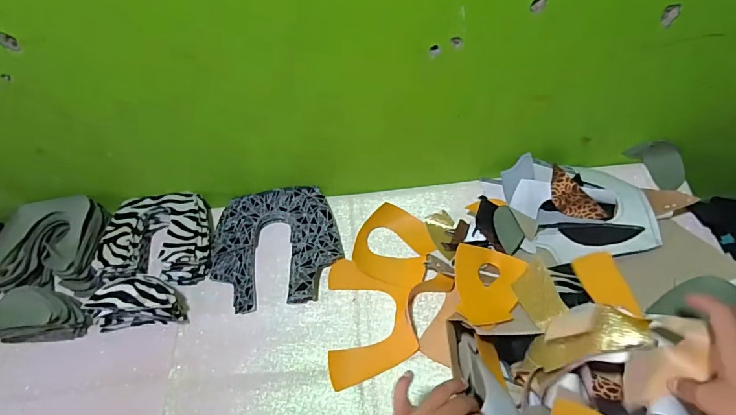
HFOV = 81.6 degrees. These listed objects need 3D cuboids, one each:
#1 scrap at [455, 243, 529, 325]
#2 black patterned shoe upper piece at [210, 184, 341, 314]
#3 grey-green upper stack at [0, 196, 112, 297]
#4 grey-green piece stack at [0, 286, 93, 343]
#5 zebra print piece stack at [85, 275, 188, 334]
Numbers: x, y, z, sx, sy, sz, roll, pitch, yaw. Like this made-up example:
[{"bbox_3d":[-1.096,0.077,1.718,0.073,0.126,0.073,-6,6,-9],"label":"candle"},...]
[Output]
[{"bbox_3d":[0.151,0.091,0.523,0.085,0.021,0.118,11,42,-4],"label":"scrap"},{"bbox_3d":[-0.140,0.056,0.645,0.191,0.028,0.180,-9,57,0],"label":"black patterned shoe upper piece"},{"bbox_3d":[-0.485,0.060,0.663,0.164,0.054,0.147,1,57,7],"label":"grey-green upper stack"},{"bbox_3d":[-0.469,0.150,0.604,0.125,0.063,0.064,-2,58,5],"label":"grey-green piece stack"},{"bbox_3d":[-0.329,0.131,0.603,0.135,0.067,0.064,-6,57,2],"label":"zebra print piece stack"}]

